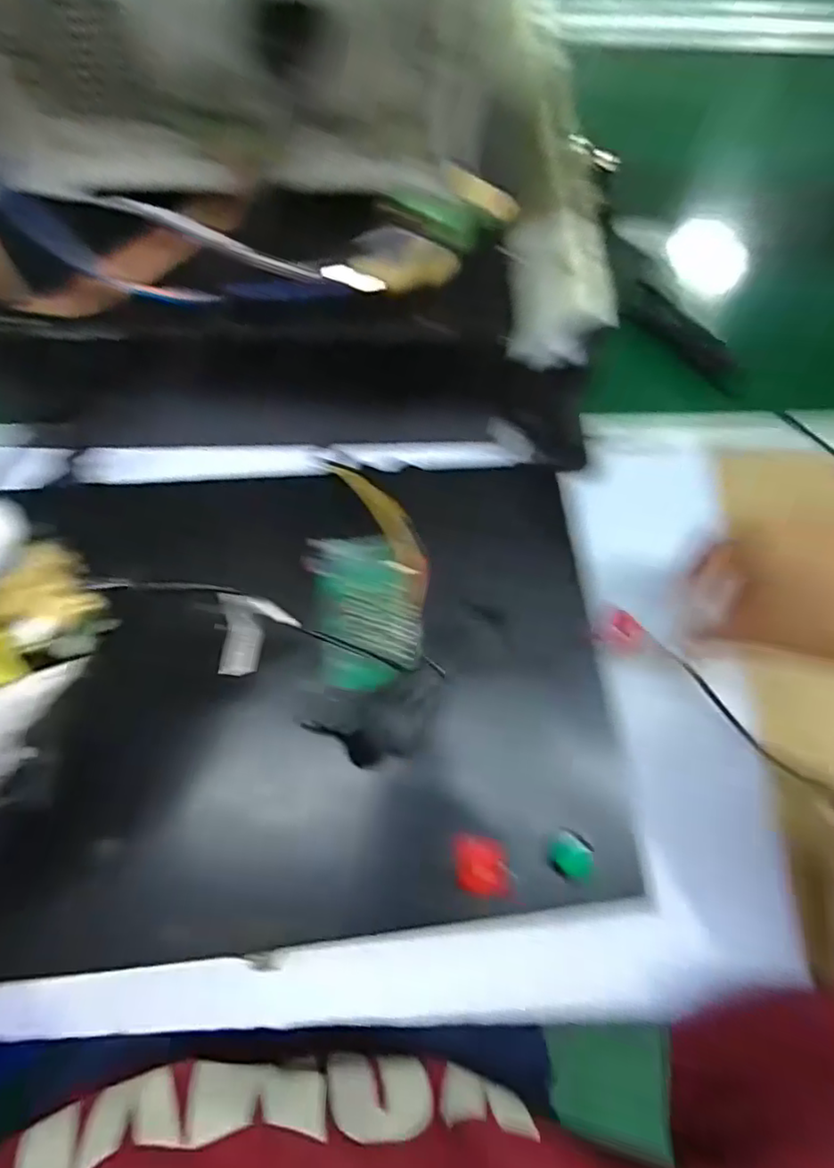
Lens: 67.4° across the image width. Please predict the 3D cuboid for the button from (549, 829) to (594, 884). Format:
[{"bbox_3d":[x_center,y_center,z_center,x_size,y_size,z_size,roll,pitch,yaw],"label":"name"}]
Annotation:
[{"bbox_3d":[0.068,0.120,0.275,0.018,0.007,0.019,17,70,3],"label":"button"}]

